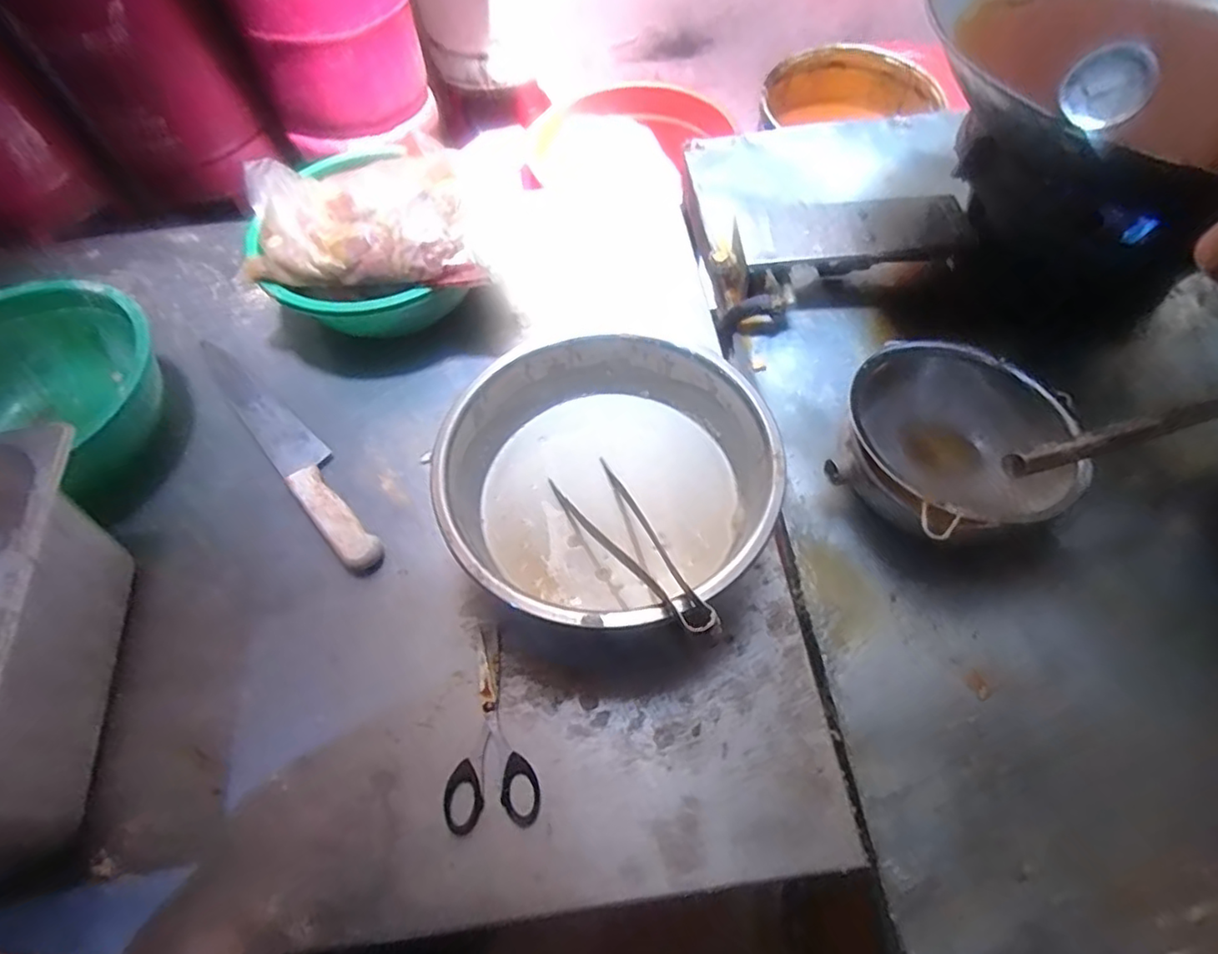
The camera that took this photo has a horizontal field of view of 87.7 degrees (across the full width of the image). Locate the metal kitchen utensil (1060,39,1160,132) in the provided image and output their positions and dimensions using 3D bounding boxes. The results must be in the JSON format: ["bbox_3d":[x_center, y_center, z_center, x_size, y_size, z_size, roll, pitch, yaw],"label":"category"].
[{"bbox_3d":[0.331,-0.259,0.420,0.049,0.053,0.015,46,31,3],"label":"metal kitchen utensil"}]

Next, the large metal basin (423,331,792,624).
[{"bbox_3d":[-0.004,0.011,0.542,0.256,0.116,0.260,-1,60,1],"label":"large metal basin"}]

